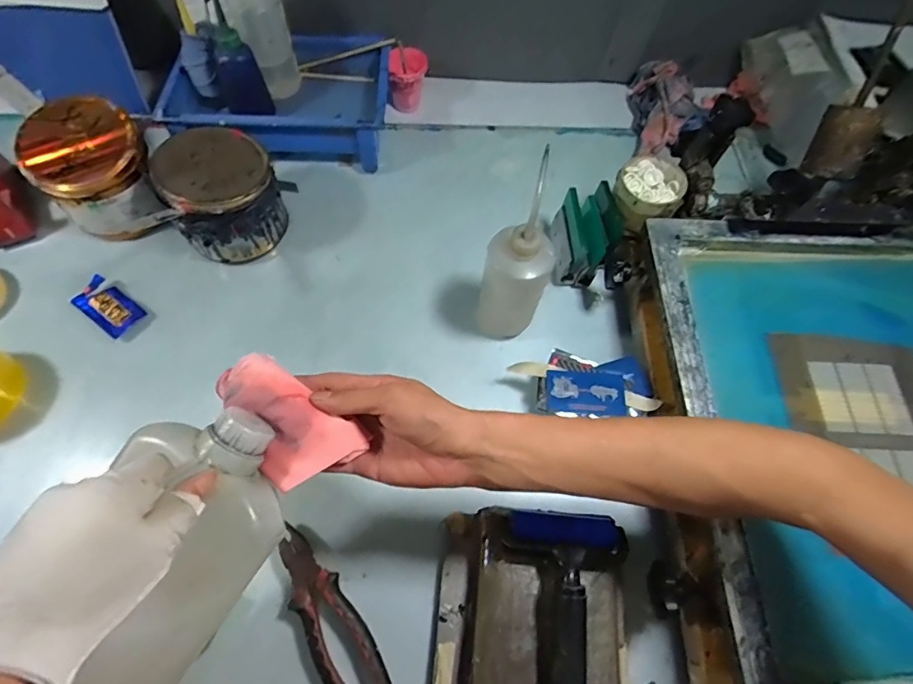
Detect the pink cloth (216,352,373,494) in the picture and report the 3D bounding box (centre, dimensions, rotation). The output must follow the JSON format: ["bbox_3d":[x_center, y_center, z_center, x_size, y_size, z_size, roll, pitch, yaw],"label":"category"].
[{"bbox_3d":[-0.136,0.060,0.375,0.117,0.021,0.068,43,69,5],"label":"pink cloth"}]

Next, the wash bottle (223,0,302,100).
[{"bbox_3d":[-0.283,-0.453,0.689,0.077,0.211,0.075,-24,68,-14],"label":"wash bottle"}]

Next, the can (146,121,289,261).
[{"bbox_3d":[-0.296,-0.191,0.626,0.123,0.115,0.128,1,64,-3],"label":"can"}]

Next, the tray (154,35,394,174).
[{"bbox_3d":[-0.269,-0.382,0.742,0.301,0.084,0.241,2,64,-3],"label":"tray"}]

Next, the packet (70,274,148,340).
[{"bbox_3d":[-0.443,-0.046,0.614,0.082,0.013,0.049,35,67,12],"label":"packet"}]

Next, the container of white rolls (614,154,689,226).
[{"bbox_3d":[0.244,-0.194,0.608,0.082,0.032,0.087,35,67,13],"label":"container of white rolls"}]

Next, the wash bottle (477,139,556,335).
[{"bbox_3d":[0.067,-0.079,0.533,0.070,0.253,0.063,17,65,4],"label":"wash bottle"}]

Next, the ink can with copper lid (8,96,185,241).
[{"bbox_3d":[-0.456,-0.216,0.622,0.126,0.116,0.128,1,64,-3],"label":"ink can with copper lid"}]

